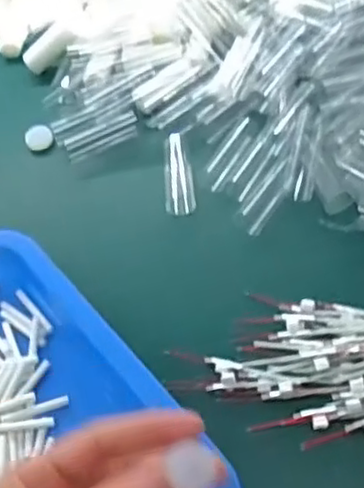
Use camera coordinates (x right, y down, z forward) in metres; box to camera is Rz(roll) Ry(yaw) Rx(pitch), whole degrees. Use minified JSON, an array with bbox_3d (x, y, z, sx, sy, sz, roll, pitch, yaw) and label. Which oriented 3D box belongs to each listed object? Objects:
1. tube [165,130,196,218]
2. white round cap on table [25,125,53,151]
[{"bbox_3d":[-0.002,-0.050,0.495,0.021,0.018,0.063,-6,55,5],"label":"tube"},{"bbox_3d":[-0.113,-0.084,0.544,0.021,0.012,0.017,-18,55,-4],"label":"white round cap on table"}]

